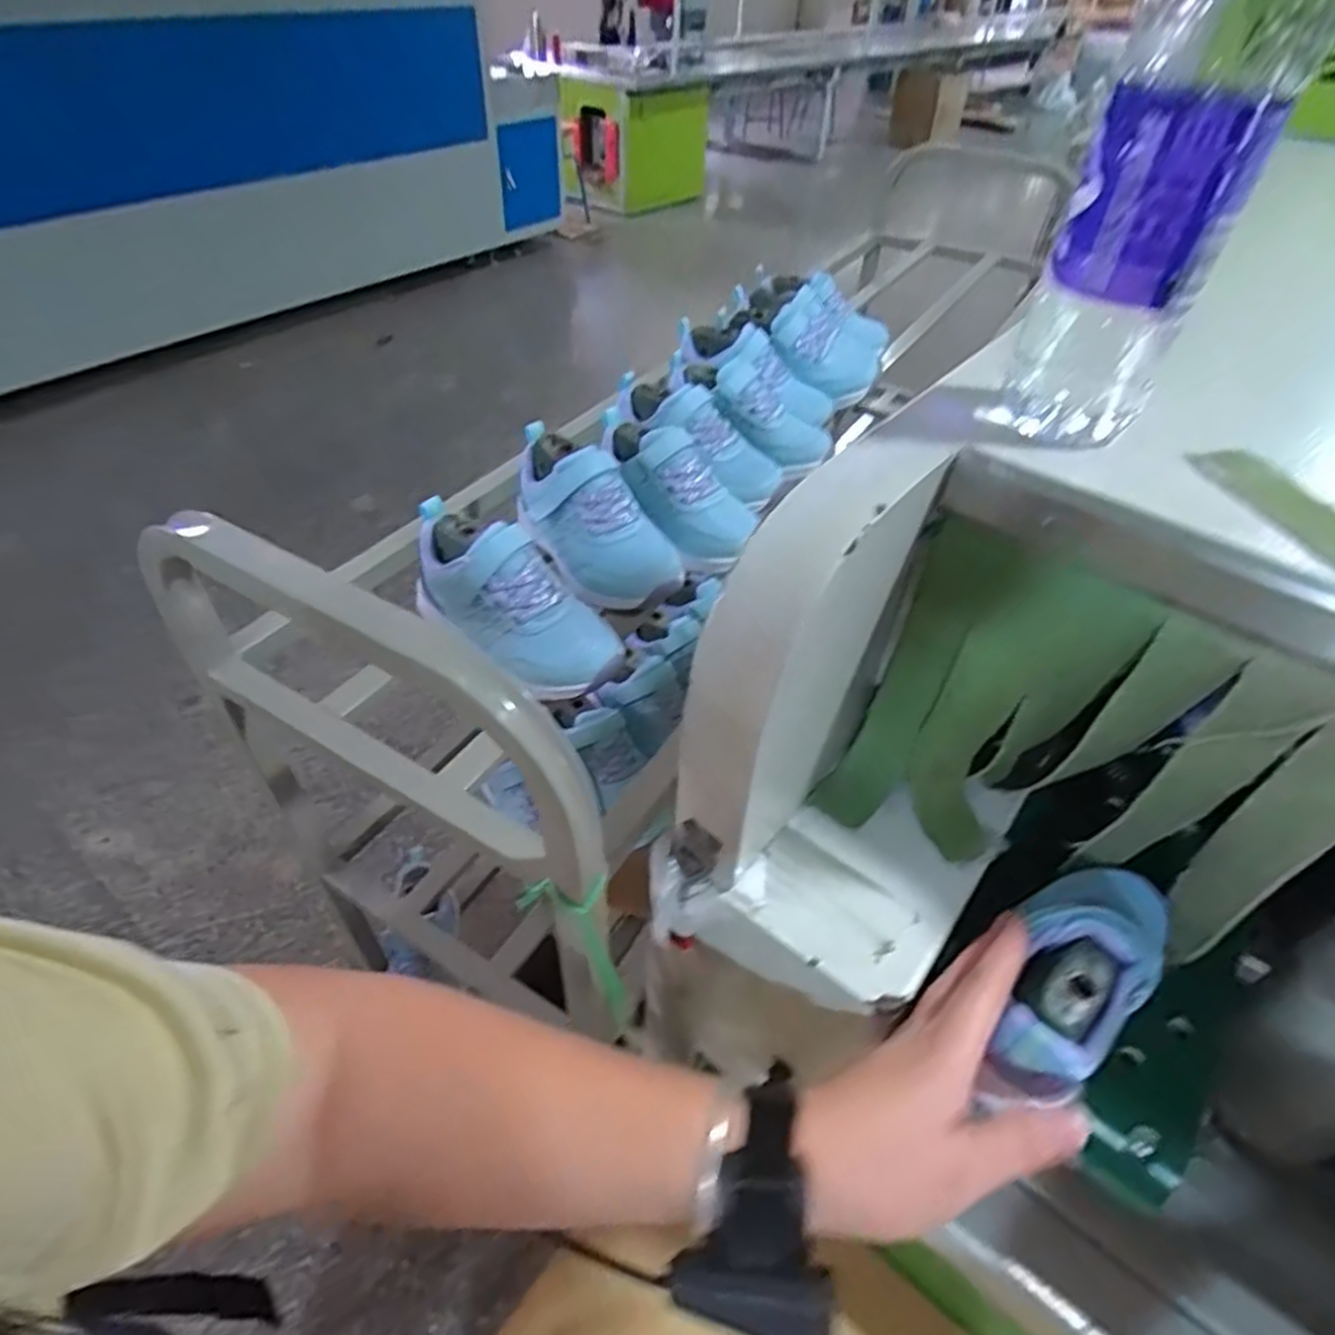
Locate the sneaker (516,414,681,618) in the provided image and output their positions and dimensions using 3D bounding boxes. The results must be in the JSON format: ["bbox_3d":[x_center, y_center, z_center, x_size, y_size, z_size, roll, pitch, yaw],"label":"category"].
[{"bbox_3d":[-0.061,-0.104,0.527,0.059,0.077,0.161,-32,75,-30],"label":"sneaker"}]

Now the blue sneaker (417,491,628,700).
[{"bbox_3d":[-0.099,-0.040,0.456,0.154,0.067,0.053,38,53,9],"label":"blue sneaker"}]

